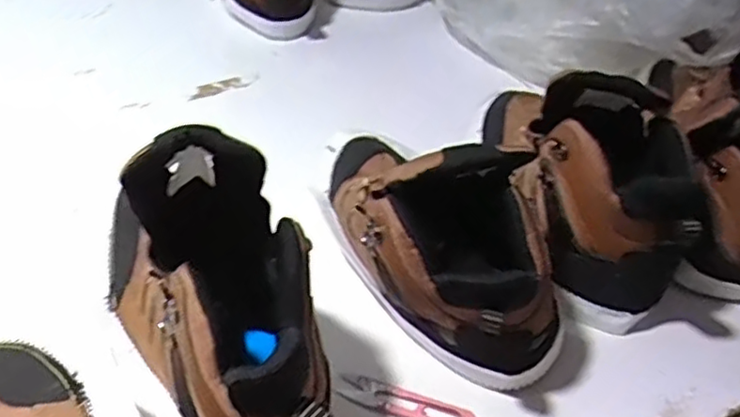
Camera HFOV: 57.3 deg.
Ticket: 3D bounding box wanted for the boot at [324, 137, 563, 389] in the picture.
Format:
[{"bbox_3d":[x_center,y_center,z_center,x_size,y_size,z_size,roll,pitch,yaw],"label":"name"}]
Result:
[{"bbox_3d":[0.037,0.006,0.527,0.109,0.145,0.259,-14,44,-23],"label":"boot"}]

